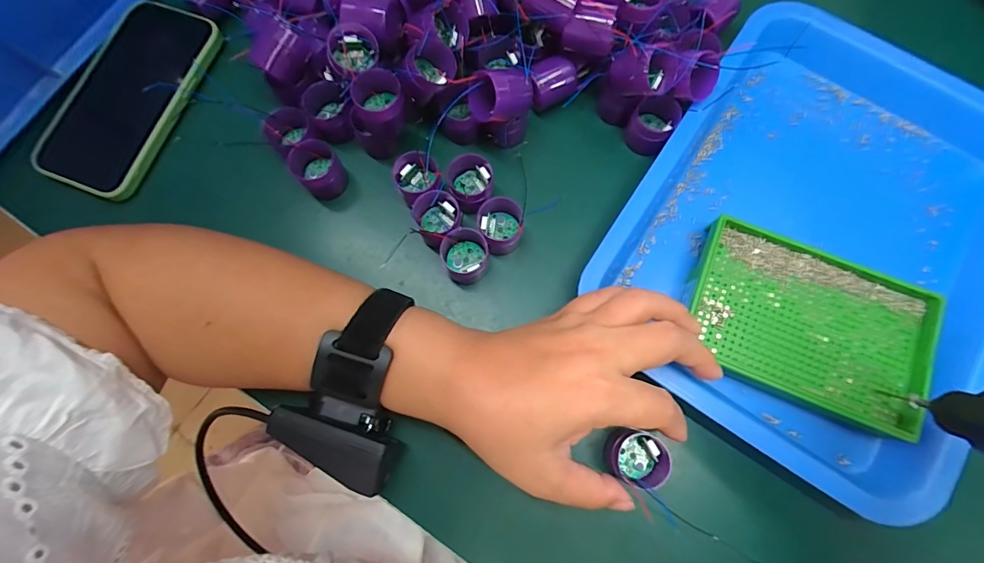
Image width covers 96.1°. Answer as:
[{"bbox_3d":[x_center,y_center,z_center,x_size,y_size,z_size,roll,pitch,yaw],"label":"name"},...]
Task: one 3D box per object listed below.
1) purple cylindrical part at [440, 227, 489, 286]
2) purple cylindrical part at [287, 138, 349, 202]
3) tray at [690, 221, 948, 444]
[{"bbox_3d":[-0.018,-0.016,0.282,0.028,0.030,0.028,0,77,1],"label":"purple cylindrical part"},{"bbox_3d":[-0.115,-0.075,0.295,0.028,0.028,0.034,-39,79,-8],"label":"purple cylindrical part"},{"bbox_3d":[0.189,0.026,0.271,0.140,0.024,0.091,22,78,6],"label":"tray"}]

